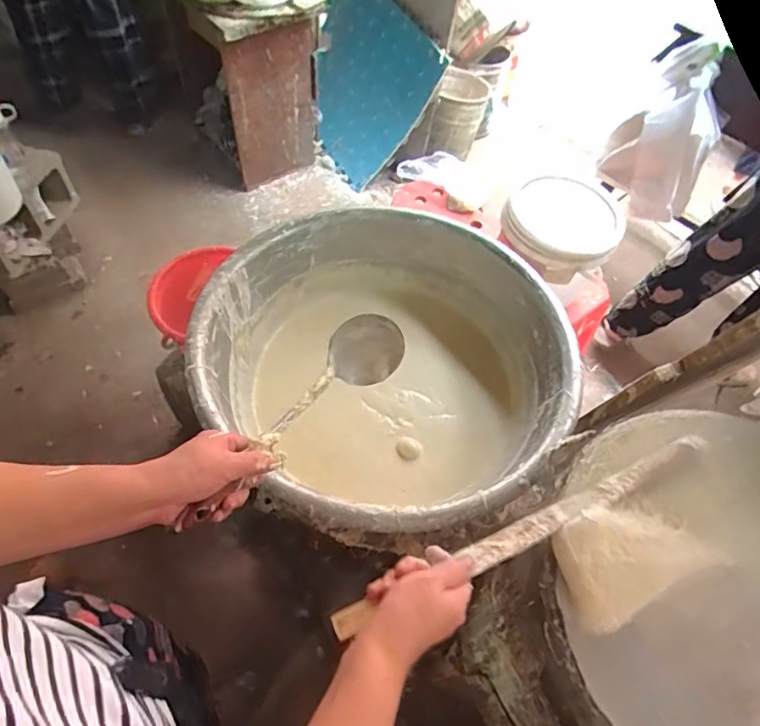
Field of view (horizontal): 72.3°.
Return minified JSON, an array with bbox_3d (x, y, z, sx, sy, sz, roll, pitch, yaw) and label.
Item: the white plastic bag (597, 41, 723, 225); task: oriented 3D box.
[{"bbox_3d":[0.871,-0.670,1.588,0.121,0.448,0.300,-29,63,-20],"label":"white plastic bag"}]

